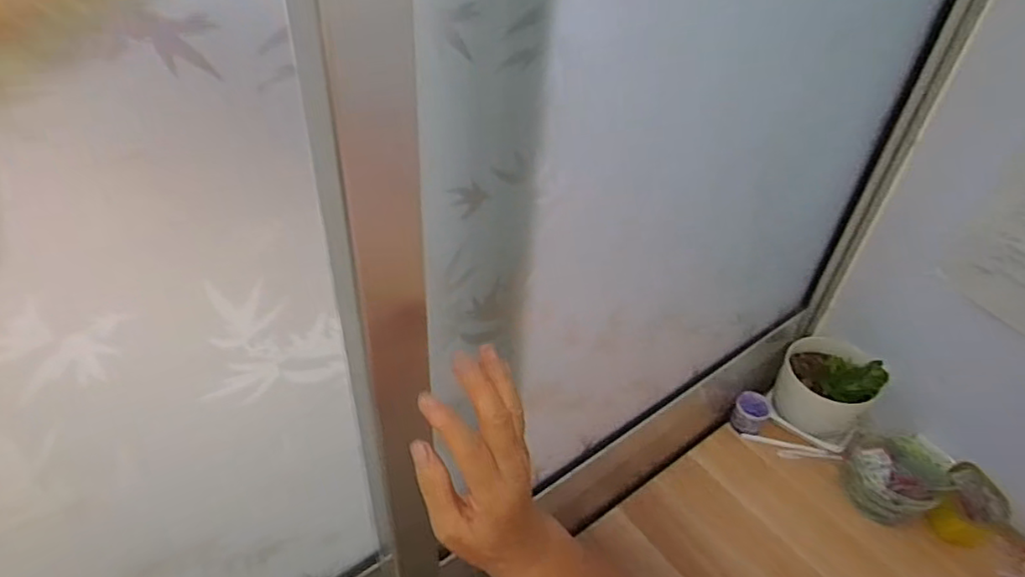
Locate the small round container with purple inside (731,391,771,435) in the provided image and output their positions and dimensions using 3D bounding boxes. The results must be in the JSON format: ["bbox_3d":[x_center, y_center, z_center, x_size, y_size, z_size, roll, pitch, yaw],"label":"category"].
[{"bbox_3d":[0.377,0.195,1.010,0.053,0.037,0.061,25,44,21],"label":"small round container with purple inside"}]

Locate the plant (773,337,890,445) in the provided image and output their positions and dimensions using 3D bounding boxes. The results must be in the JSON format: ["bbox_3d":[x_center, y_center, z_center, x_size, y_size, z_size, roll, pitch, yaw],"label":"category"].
[{"bbox_3d":[0.493,0.143,0.997,0.136,0.131,0.125,29,46,25],"label":"plant"}]

